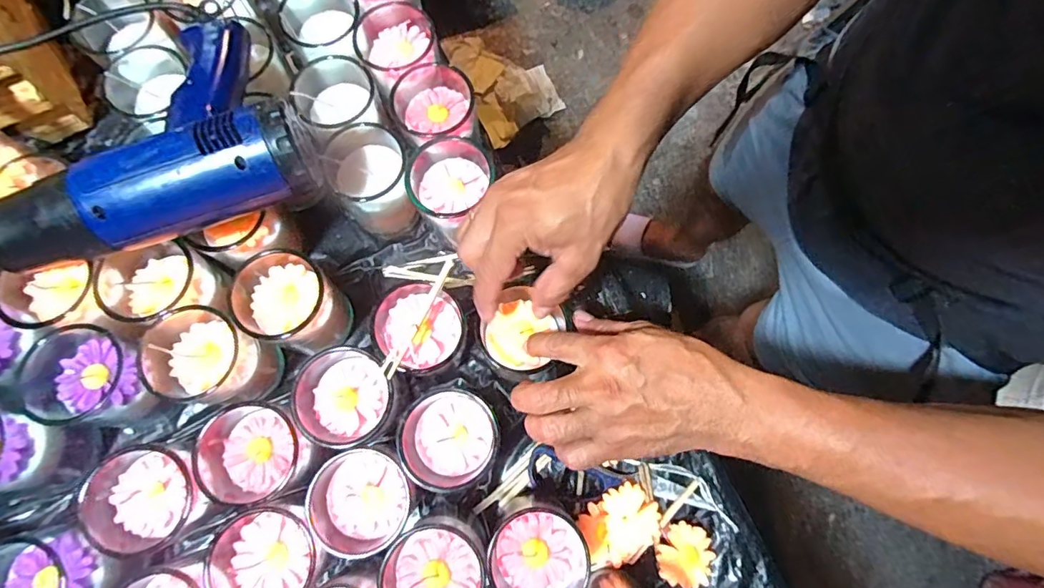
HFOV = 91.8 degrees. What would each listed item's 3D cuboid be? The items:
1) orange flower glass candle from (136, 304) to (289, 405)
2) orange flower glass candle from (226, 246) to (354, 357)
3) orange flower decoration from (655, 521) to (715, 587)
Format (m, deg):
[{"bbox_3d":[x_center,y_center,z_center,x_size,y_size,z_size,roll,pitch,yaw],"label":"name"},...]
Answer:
[{"bbox_3d":[-0.253,0.054,0.418,0.080,0.075,0.072,-2,75,-1],"label":"orange flower glass candle"},{"bbox_3d":[-0.193,0.011,0.433,0.069,0.086,0.075,0,75,-1],"label":"orange flower glass candle"},{"bbox_3d":[0.137,0.220,0.427,0.048,0.011,0.048,0,75,-1],"label":"orange flower decoration"}]

